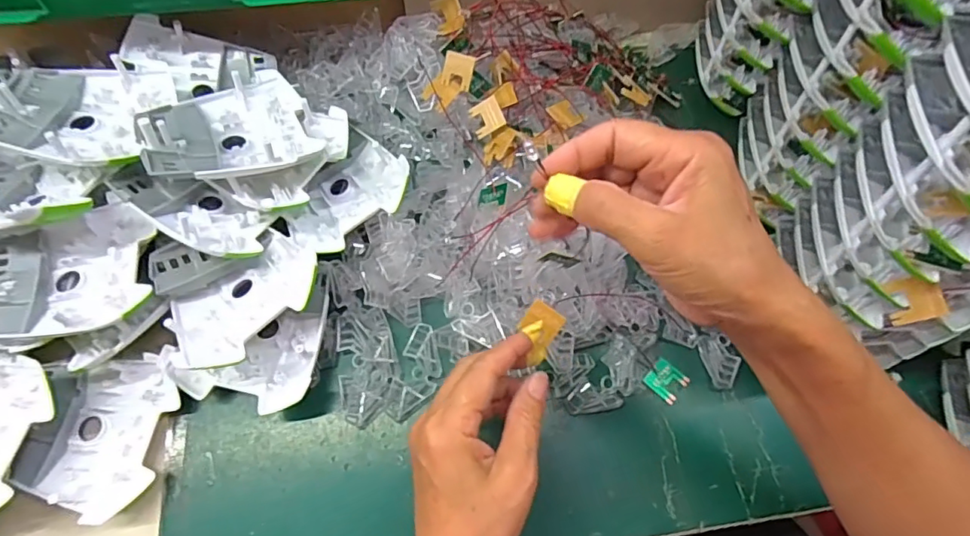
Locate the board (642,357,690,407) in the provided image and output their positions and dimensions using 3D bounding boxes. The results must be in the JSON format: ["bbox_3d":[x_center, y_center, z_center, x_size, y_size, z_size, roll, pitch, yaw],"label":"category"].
[{"bbox_3d":[0.130,0.080,0.377,0.026,0.004,0.024,40,72,13],"label":"board"}]

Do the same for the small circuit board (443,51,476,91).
[{"bbox_3d":[-0.020,-0.151,0.405,0.024,0.025,0.005,20,27,7],"label":"small circuit board"}]

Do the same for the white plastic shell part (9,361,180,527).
[{"bbox_3d":[-0.252,0.111,0.346,0.080,0.030,0.095,2,68,-1],"label":"white plastic shell part"}]

